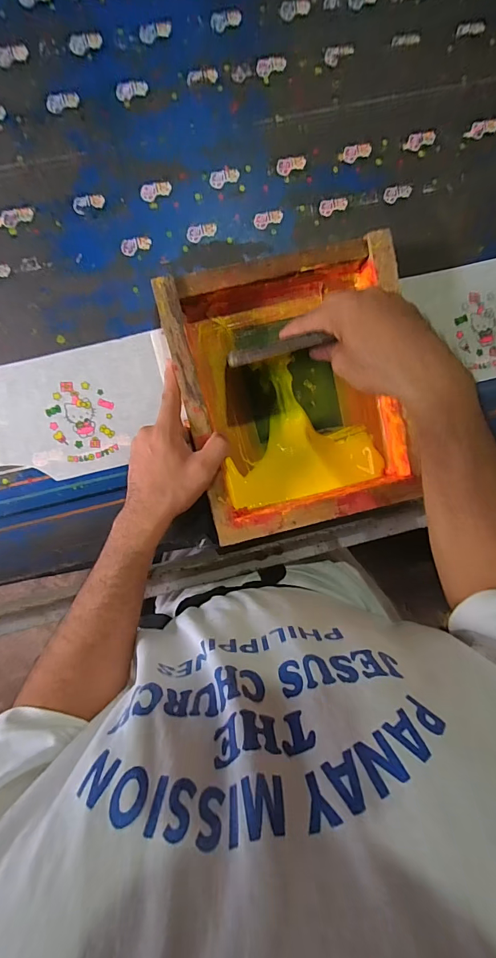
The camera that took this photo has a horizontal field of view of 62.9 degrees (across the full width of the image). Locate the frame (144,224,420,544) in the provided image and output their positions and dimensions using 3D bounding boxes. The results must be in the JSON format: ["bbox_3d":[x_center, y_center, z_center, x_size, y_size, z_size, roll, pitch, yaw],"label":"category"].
[{"bbox_3d":[0.056,-0.092,0.453,0.242,0.053,0.278,-14,95,-4],"label":"frame"}]

